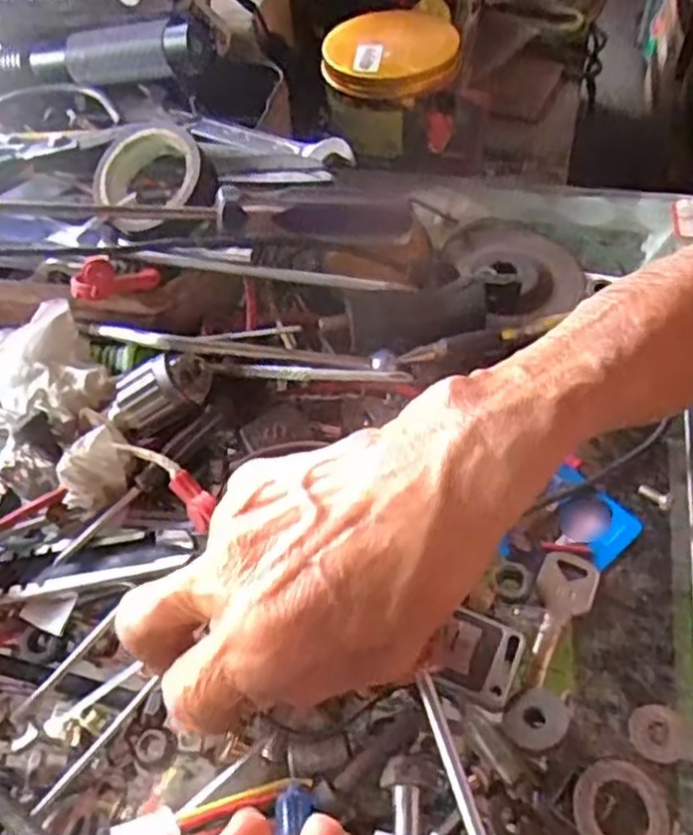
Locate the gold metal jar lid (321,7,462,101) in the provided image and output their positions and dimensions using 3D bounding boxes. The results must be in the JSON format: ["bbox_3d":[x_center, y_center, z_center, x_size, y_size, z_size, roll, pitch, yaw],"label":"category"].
[{"bbox_3d":[0.027,-0.223,0.446,0.079,0.020,0.079,-1,54,2],"label":"gold metal jar lid"}]

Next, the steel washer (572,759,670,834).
[{"bbox_3d":[0.094,0.135,0.253,0.033,0.005,0.032,-1,54,2],"label":"steel washer"}]

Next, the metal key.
[{"bbox_3d":[0.085,0.079,0.292,0.023,0.006,0.057,16,57,14],"label":"metal key"}]

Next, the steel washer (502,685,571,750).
[{"bbox_3d":[0.068,0.108,0.267,0.023,0.004,0.021,-1,54,2],"label":"steel washer"}]

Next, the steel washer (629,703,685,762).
[{"bbox_3d":[0.113,0.114,0.270,0.019,0.004,0.020,14,56,13],"label":"steel washer"}]

